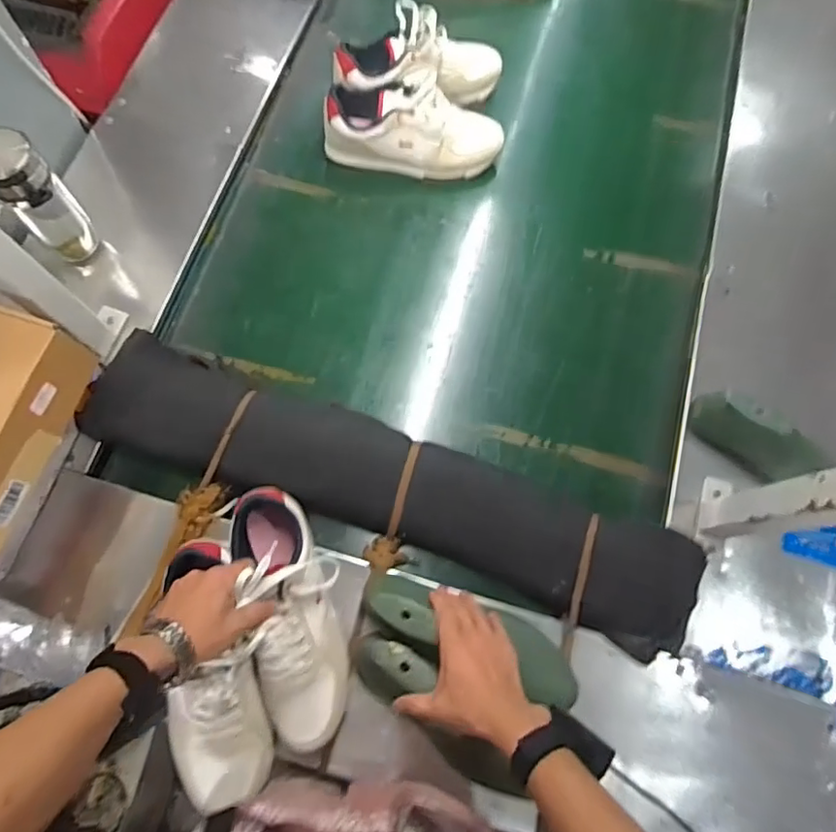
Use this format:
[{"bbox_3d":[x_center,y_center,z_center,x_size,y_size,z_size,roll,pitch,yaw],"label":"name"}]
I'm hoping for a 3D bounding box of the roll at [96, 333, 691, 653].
[{"bbox_3d":[-0.033,0.110,0.808,0.825,0.143,0.165,20,73,4],"label":"roll"}]

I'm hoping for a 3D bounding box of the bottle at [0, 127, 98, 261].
[{"bbox_3d":[-0.501,-0.280,0.783,0.077,0.196,0.078,-41,78,-14],"label":"bottle"}]

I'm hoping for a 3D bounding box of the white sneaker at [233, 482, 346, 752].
[{"bbox_3d":[-0.143,0.218,0.644,0.088,0.108,0.273,-14,76,-7],"label":"white sneaker"}]

